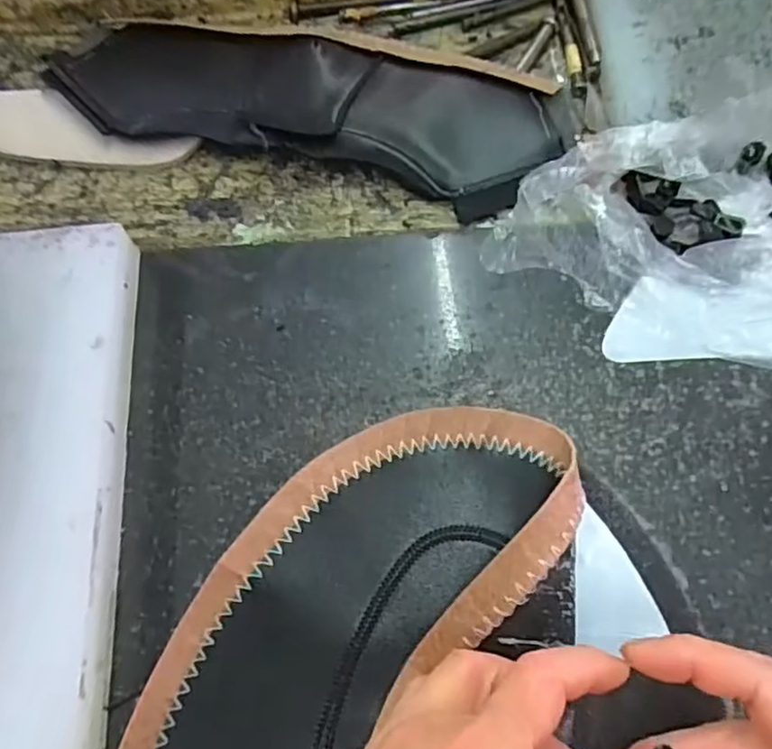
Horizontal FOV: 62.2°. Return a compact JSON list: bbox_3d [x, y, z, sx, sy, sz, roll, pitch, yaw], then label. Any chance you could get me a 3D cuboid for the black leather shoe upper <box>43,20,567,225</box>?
[{"bbox_3d":[-0.052,-0.170,0.389,0.304,0.033,0.102,15,68,9],"label":"black leather shoe upper"}]

